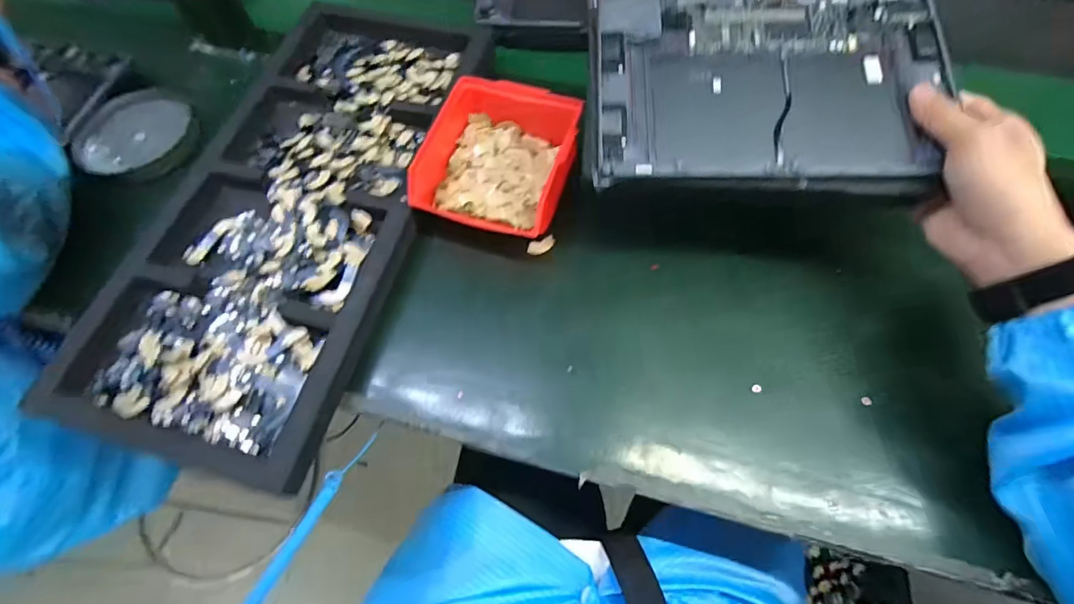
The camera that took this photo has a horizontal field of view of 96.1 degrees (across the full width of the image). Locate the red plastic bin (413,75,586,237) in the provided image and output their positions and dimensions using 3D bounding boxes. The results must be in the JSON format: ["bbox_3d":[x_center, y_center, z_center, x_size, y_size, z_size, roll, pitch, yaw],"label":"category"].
[{"bbox_3d":[-0.029,-0.131,0.435,0.124,0.056,0.140,14,65,9],"label":"red plastic bin"}]

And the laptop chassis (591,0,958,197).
[{"bbox_3d":[0.169,-0.164,0.359,0.253,0.032,0.177,1,66,1],"label":"laptop chassis"}]

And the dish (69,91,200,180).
[{"bbox_3d":[-0.411,-0.172,0.496,0.106,0.020,0.109,37,71,15],"label":"dish"}]

